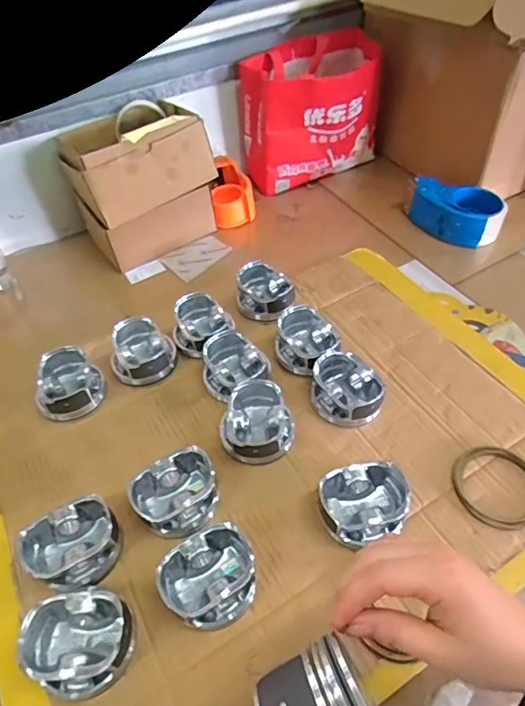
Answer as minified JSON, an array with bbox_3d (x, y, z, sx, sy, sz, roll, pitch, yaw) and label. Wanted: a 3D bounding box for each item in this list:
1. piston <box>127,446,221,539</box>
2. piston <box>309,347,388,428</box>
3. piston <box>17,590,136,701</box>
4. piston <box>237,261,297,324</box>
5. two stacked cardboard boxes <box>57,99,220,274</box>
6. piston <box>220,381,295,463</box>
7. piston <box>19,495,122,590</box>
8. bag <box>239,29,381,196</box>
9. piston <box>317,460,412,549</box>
[{"bbox_3d":[-0.088,0.148,0.502,0.086,0.044,0.075,-27,53,-18],"label":"piston"},{"bbox_3d":[0.102,0.042,0.577,0.086,0.045,0.076,24,55,22],"label":"piston"},{"bbox_3d":[-0.159,0.252,0.419,0.091,0.044,0.079,-4,50,1],"label":"piston"},{"bbox_3d":[0.004,-0.089,0.697,0.083,0.058,0.082,-4,50,1],"label":"piston"},{"bbox_3d":[-0.197,-0.280,0.781,0.200,0.193,0.141,-27,53,-18],"label":"two stacked cardboard boxes"},{"bbox_3d":[-0.008,0.078,0.549,0.083,0.049,0.083,-2,49,2],"label":"piston"},{"bbox_3d":[-0.185,0.189,0.473,0.087,0.042,0.073,-26,52,-18],"label":"piston"},{"bbox_3d":[0.087,-0.430,0.875,0.239,0.202,0.139,-12,50,-6],"label":"bag"},{"bbox_3d":[0.103,0.153,0.485,0.090,0.043,0.075,-19,51,-12],"label":"piston"}]

